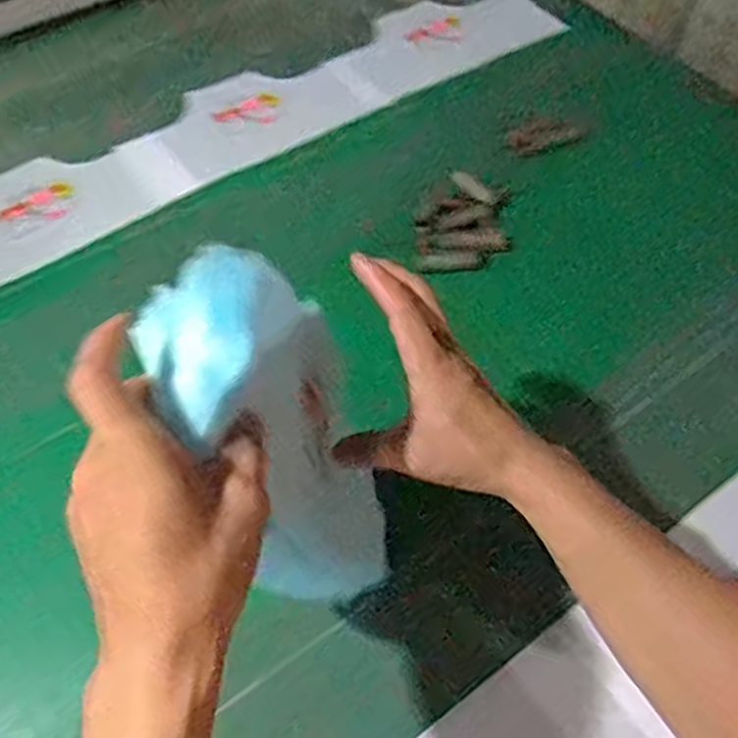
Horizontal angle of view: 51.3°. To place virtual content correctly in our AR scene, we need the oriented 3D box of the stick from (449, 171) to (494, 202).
[{"bbox_3d":[0.109,-0.194,0.811,0.016,0.004,0.056,-31,59,-18],"label":"stick"}]

